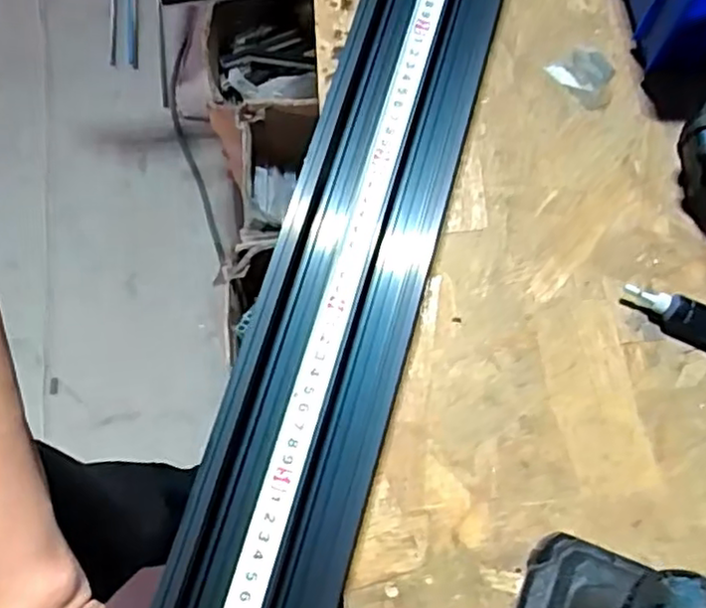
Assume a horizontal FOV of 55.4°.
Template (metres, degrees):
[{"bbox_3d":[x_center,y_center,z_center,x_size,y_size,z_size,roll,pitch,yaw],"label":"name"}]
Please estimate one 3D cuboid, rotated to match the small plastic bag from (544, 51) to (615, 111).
[{"bbox_3d":[0.163,-0.158,0.464,0.039,0.004,0.047,-40,75,-11],"label":"small plastic bag"}]

